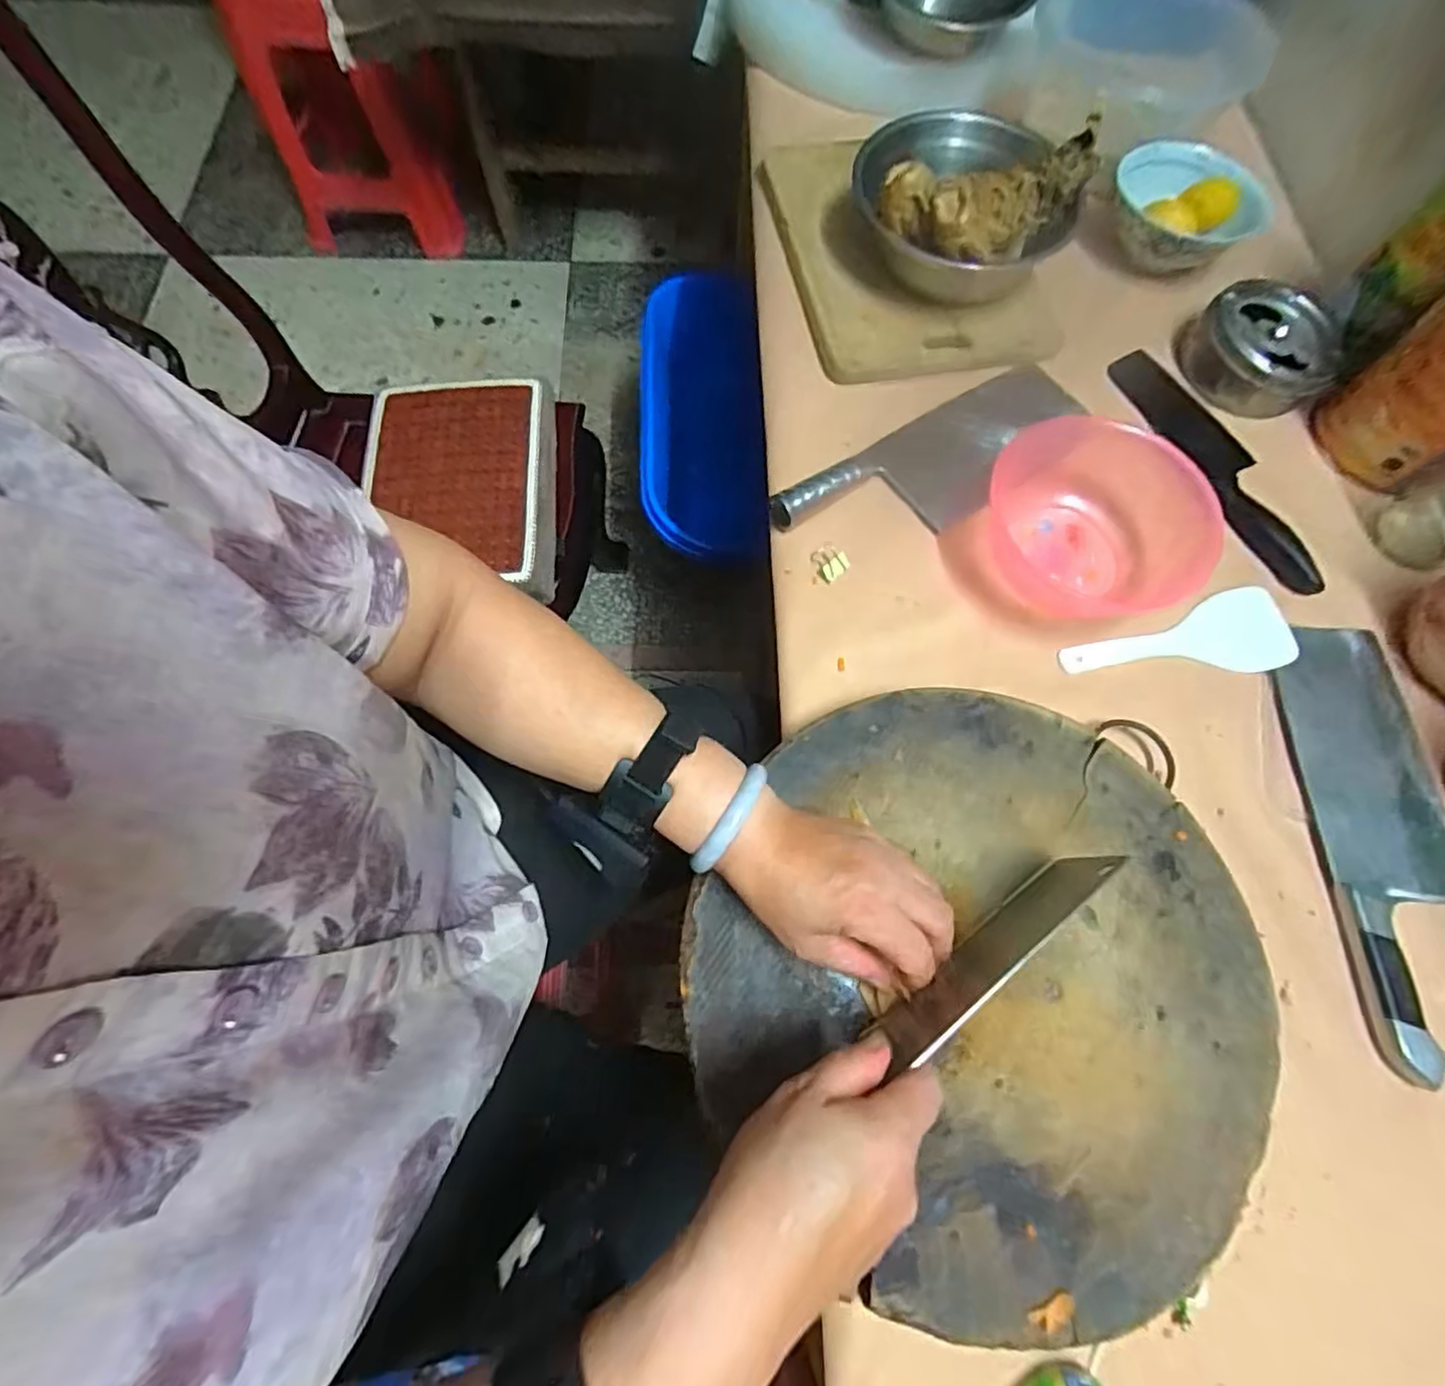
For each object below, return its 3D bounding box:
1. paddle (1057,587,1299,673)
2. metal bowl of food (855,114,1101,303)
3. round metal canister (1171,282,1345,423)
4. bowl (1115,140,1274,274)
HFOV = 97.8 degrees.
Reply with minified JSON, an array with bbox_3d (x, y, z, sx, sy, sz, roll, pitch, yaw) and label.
[{"bbox_3d":[0.369,-0.040,0.509,0.189,0.006,0.067,-11,71,-7],"label":"paddle"},{"bbox_3d":[0.229,-0.469,0.601,0.193,0.109,0.180,1,70,-2],"label":"metal bowl of food"},{"bbox_3d":[0.519,-0.333,0.603,0.145,0.043,0.127,-38,76,-15],"label":"round metal canister"},{"bbox_3d":[0.473,-0.499,0.656,0.145,0.053,0.155,1,70,-2],"label":"bowl"}]

